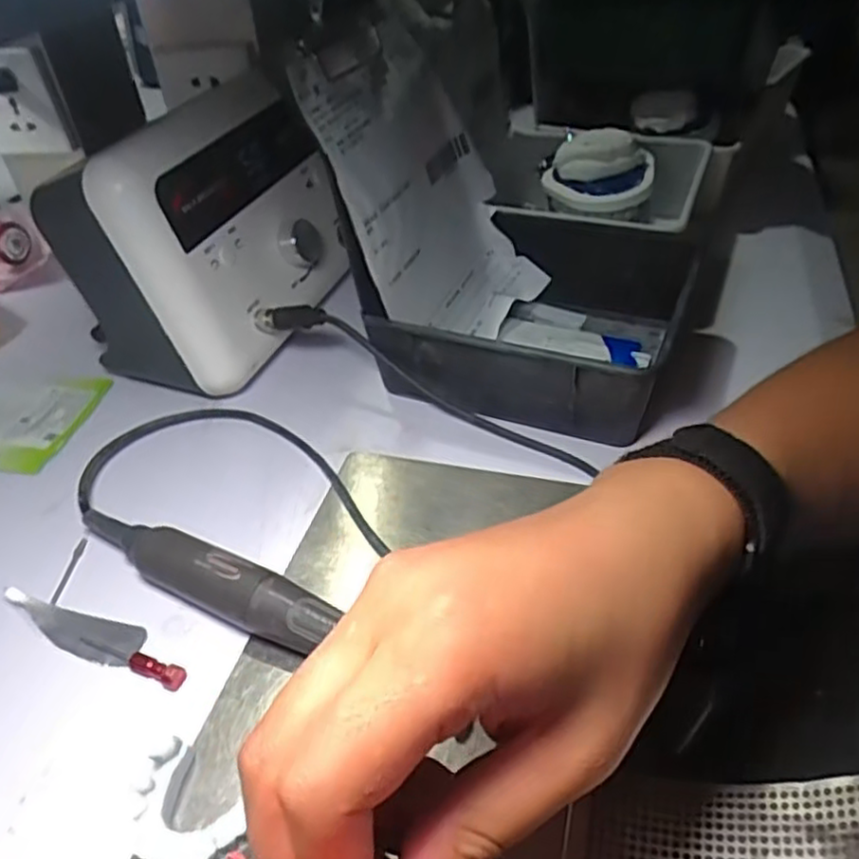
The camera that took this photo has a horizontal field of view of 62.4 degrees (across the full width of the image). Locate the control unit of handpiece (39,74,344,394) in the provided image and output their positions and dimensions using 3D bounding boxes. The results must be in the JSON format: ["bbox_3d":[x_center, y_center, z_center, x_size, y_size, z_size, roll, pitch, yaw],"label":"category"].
[{"bbox_3d":[-0.137,-0.122,0.459,0.139,0.164,0.161,9,43,16],"label":"control unit of handpiece"}]

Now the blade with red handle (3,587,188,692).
[{"bbox_3d":[-0.154,0.094,0.327,0.103,0.009,0.021,12,44,19],"label":"blade with red handle"}]

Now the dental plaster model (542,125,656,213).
[{"bbox_3d":[0.123,-0.187,0.510,0.077,0.044,0.066,4,42,10],"label":"dental plaster model"}]

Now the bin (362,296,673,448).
[{"bbox_3d":[0.068,-0.065,0.449,0.159,0.064,0.143,14,45,20],"label":"bin"}]

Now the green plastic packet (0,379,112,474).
[{"bbox_3d":[-0.275,-0.006,0.479,0.084,0.005,0.090,5,42,11],"label":"green plastic packet"}]

